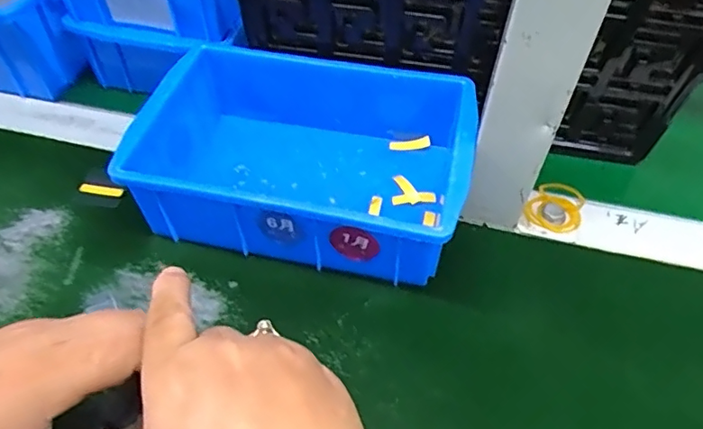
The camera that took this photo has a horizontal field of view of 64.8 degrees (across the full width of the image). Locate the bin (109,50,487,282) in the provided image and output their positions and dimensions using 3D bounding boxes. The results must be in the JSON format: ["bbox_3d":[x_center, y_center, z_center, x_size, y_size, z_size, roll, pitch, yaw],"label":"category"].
[{"bbox_3d":[-0.029,-0.034,0.356,0.196,0.070,0.129,11,51,7],"label":"bin"}]

